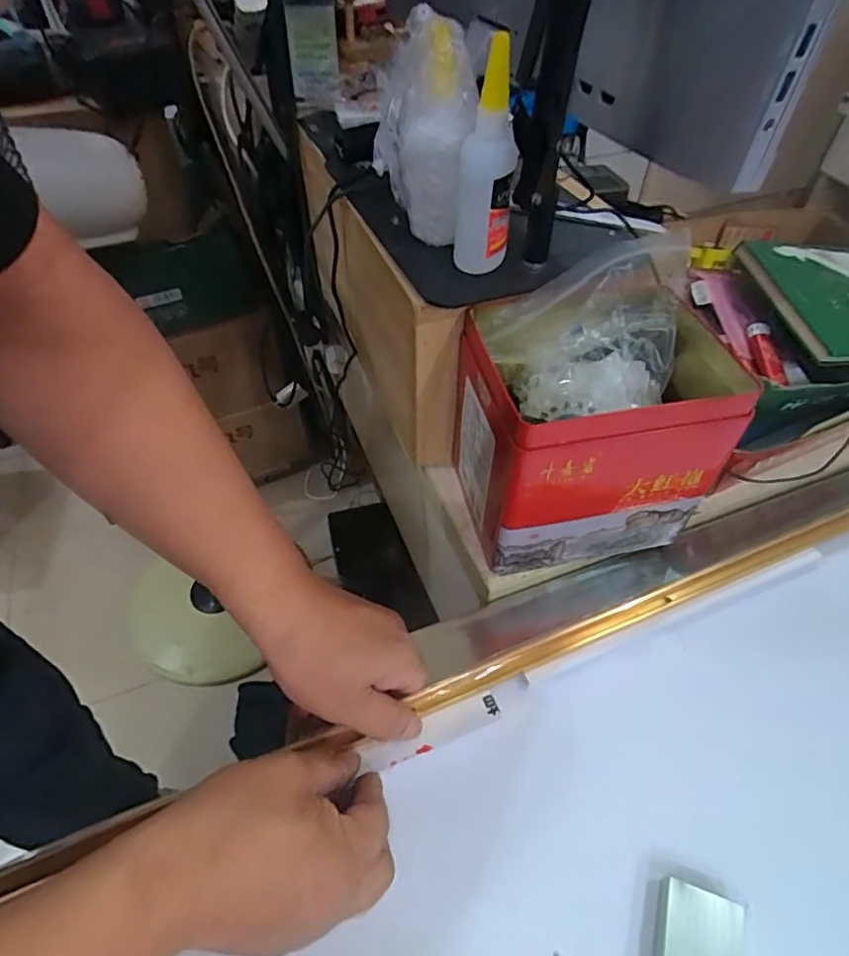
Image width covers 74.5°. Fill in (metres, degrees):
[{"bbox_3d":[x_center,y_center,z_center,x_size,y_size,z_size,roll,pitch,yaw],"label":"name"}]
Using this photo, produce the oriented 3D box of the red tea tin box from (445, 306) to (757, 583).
[{"bbox_3d":[0.121,-0.031,0.454,0.172,0.169,0.134,-10,51,-9],"label":"red tea tin box"}]

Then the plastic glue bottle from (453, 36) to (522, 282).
[{"bbox_3d":[0.043,-0.210,0.383,0.041,0.132,0.035,2,50,1],"label":"plastic glue bottle"}]

